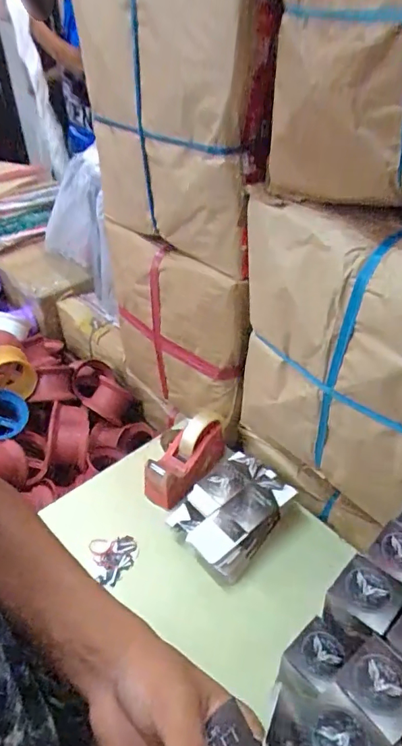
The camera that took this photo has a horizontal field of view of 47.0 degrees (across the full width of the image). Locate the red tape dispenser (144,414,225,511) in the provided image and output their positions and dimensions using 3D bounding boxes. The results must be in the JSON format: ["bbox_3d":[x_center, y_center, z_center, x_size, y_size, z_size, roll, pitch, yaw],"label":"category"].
[{"bbox_3d":[-0.026,0.140,0.798,0.066,0.089,0.174,28,47,31],"label":"red tape dispenser"}]

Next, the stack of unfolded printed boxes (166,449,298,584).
[{"bbox_3d":[0.046,0.215,0.717,0.131,0.059,0.178,31,49,33],"label":"stack of unfolded printed boxes"}]

